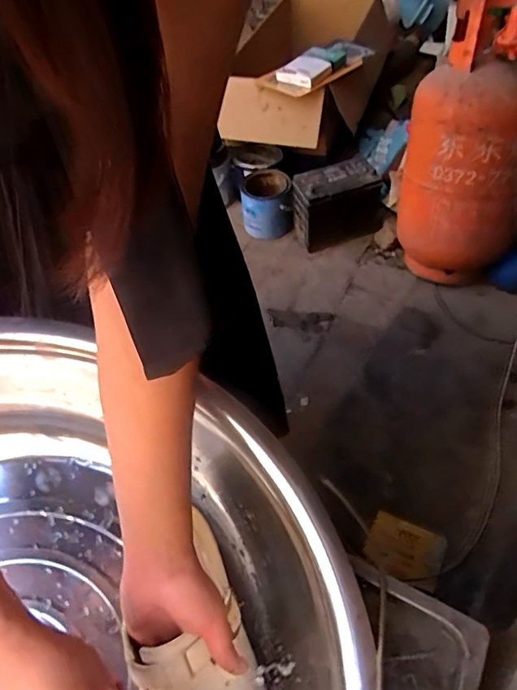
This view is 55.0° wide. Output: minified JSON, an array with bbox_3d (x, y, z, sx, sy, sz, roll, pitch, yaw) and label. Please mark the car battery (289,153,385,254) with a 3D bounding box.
[{"bbox_3d":[0.239,-0.427,1.511,0.286,0.220,0.153,-17,49,-9],"label":"car battery"}]

